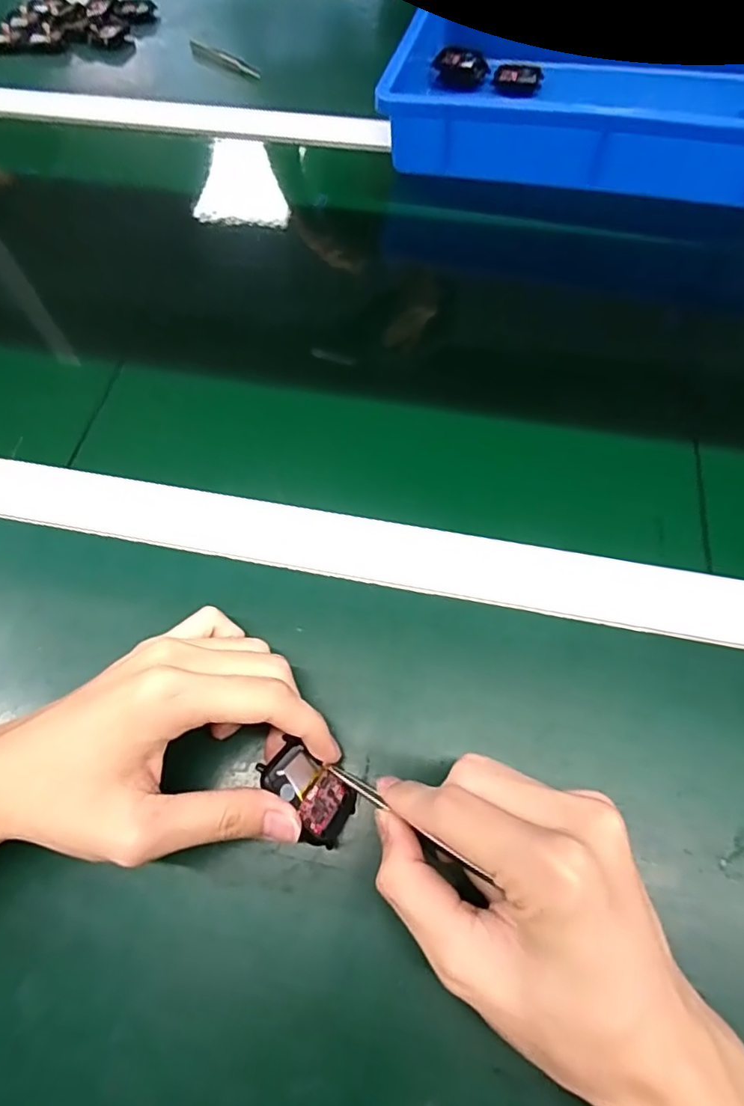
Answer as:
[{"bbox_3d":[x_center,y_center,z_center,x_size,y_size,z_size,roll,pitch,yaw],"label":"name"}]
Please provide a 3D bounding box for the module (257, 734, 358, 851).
[{"bbox_3d":[-0.029,0.111,0.259,0.047,0.005,0.037,46,29,4],"label":"module"}]

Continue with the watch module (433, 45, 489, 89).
[{"bbox_3d":[0.092,-0.495,0.560,0.054,0.023,0.031,17,66,10],"label":"watch module"}]

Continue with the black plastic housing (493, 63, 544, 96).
[{"bbox_3d":[0.148,-0.480,0.557,0.048,0.015,0.025,5,65,5],"label":"black plastic housing"}]

